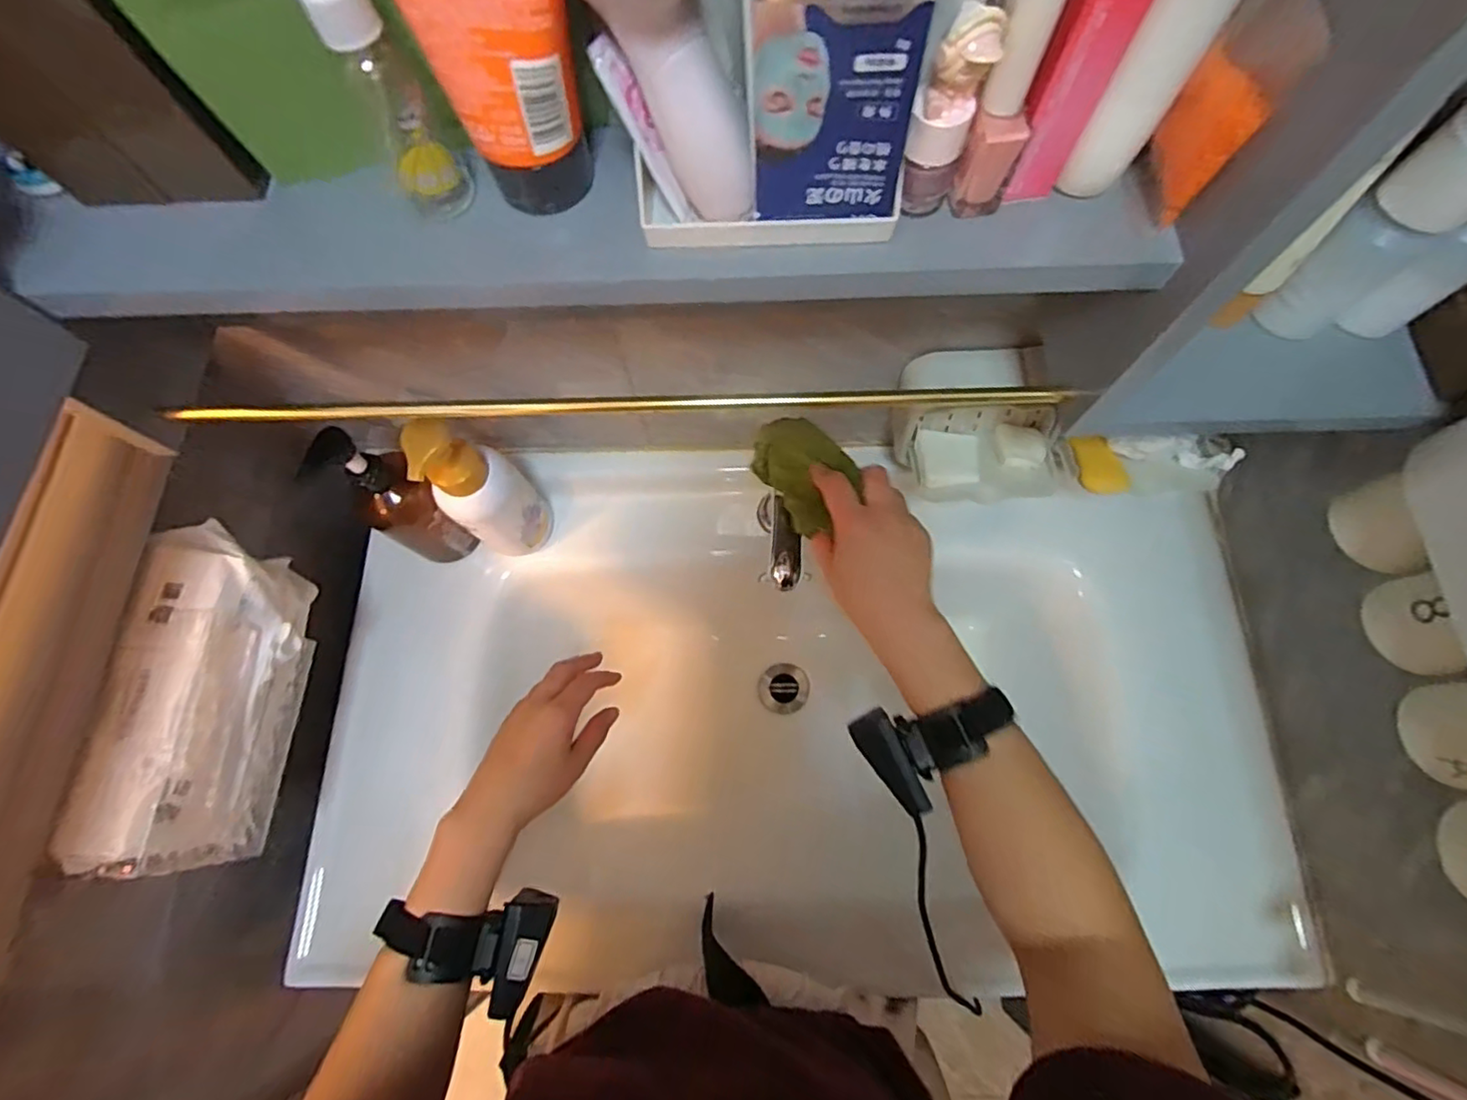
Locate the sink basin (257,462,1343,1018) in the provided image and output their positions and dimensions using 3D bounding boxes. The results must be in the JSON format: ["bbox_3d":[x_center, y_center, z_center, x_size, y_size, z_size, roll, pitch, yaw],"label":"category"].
[{"bbox_3d":[0.055,0.164,0.687,0.902,0.206,0.496,0,72,1],"label":"sink basin"}]

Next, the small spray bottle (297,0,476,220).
[{"bbox_3d":[-0.144,-0.191,0.255,0.034,0.112,0.027,-28,74,-7],"label":"small spray bottle"}]

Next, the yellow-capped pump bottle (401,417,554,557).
[{"bbox_3d":[-0.229,-0.053,0.581,0.058,0.216,0.076,41,78,13],"label":"yellow-capped pump bottle"}]

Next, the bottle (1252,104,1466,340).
[{"bbox_3d":[0.352,-0.169,0.339,0.036,0.124,0.043,-36,75,-10],"label":"bottle"}]

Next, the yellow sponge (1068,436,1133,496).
[{"bbox_3d":[0.310,-0.072,0.526,0.033,0.009,0.056,-12,72,-2],"label":"yellow sponge"}]

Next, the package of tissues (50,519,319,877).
[{"bbox_3d":[-0.394,0.110,0.476,0.075,0.108,0.238,1,72,2],"label":"package of tissues"}]

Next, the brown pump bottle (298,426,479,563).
[{"bbox_3d":[-0.304,-0.038,0.579,0.063,0.213,0.061,0,72,1],"label":"brown pump bottle"}]

